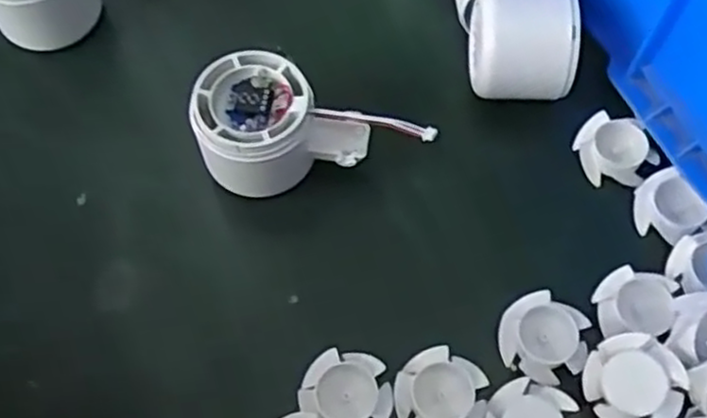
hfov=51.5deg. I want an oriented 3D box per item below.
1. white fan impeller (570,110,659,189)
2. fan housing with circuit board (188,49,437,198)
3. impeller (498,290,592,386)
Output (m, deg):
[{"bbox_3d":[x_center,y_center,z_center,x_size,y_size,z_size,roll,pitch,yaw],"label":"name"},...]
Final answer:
[{"bbox_3d":[0.137,-0.030,0.384,0.037,0.013,0.040,0,65,1],"label":"white fan impeller"},{"bbox_3d":[-0.022,-0.040,0.364,0.111,0.057,0.058,-4,65,-1],"label":"fan housing with circuit board"},{"bbox_3d":[0.088,0.060,0.340,0.039,0.013,0.037,29,68,14],"label":"impeller"}]

